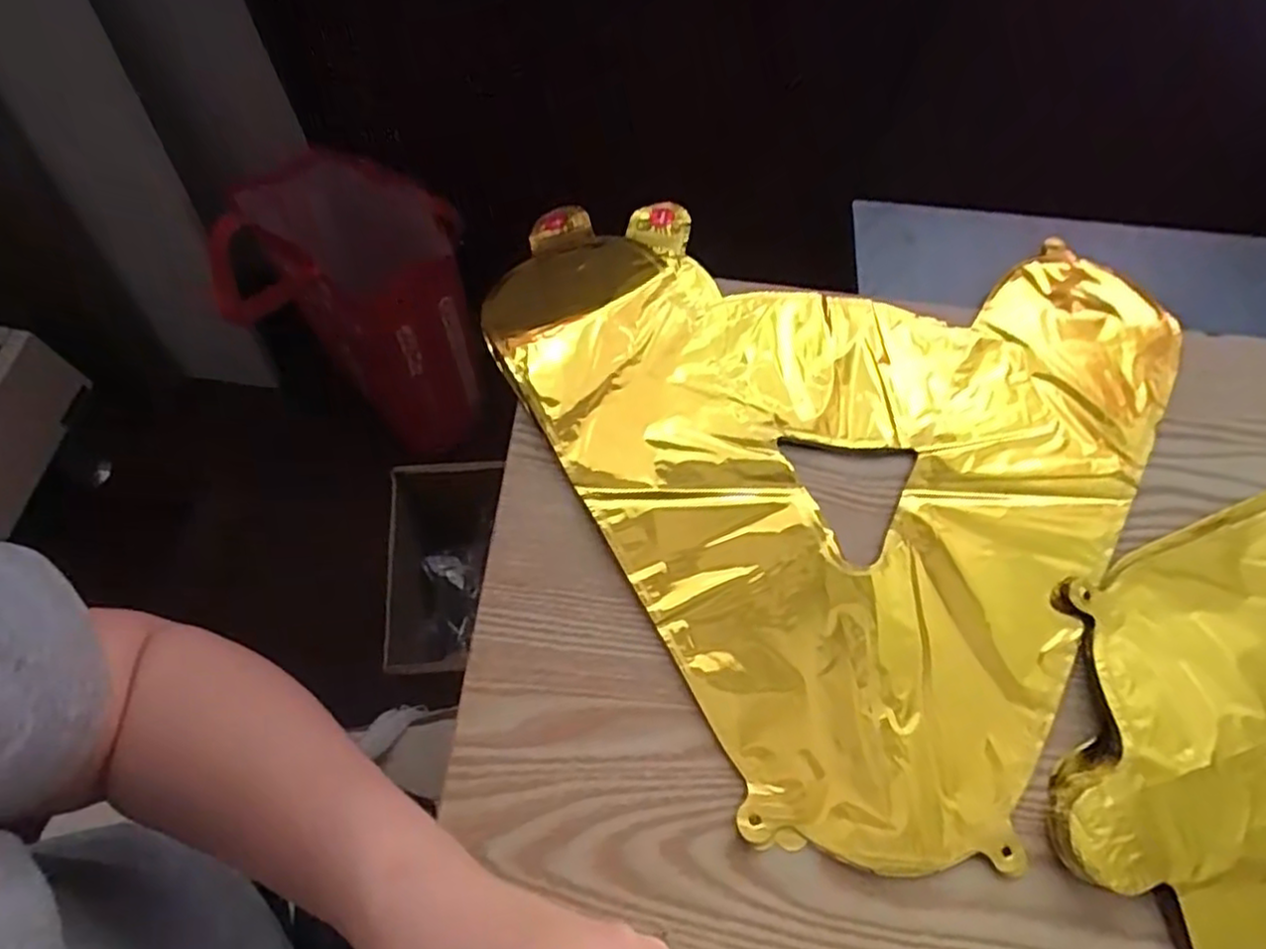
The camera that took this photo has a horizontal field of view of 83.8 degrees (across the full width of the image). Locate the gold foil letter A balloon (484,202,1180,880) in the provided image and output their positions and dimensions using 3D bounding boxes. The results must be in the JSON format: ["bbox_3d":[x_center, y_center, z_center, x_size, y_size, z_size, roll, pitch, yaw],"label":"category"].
[{"bbox_3d":[0.104,0.001,0.364,0.368,0.011,0.339,9,66,0],"label":"gold foil letter A balloon"}]

